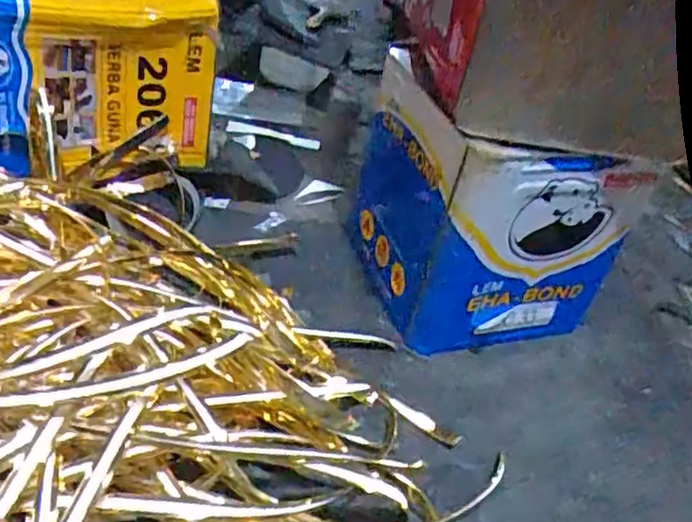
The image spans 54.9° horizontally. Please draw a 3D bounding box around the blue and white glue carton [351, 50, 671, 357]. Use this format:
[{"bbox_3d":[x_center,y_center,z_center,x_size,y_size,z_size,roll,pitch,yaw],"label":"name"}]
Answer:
[{"bbox_3d":[0.155,-0.070,0.799,0.246,0.265,0.253,-2,41,-17],"label":"blue and white glue carton"}]

